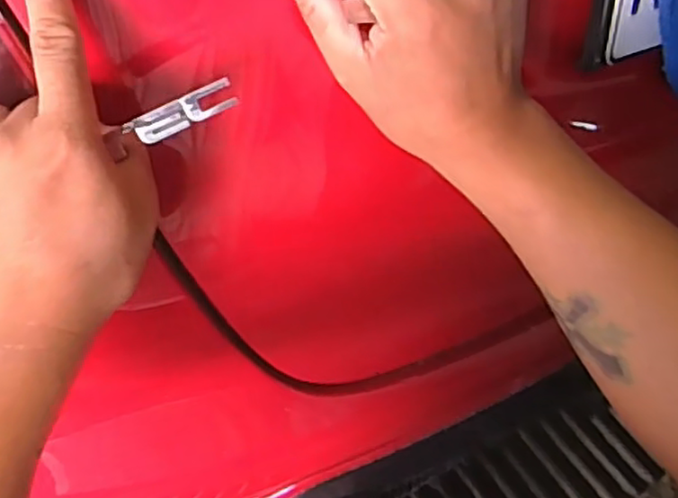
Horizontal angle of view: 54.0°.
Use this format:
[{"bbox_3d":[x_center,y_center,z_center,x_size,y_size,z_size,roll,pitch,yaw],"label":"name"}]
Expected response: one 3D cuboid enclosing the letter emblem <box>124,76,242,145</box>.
[{"bbox_3d":[-0.076,-0.065,0.323,0.054,0.013,0.009,-24,49,2],"label":"letter emblem"}]

